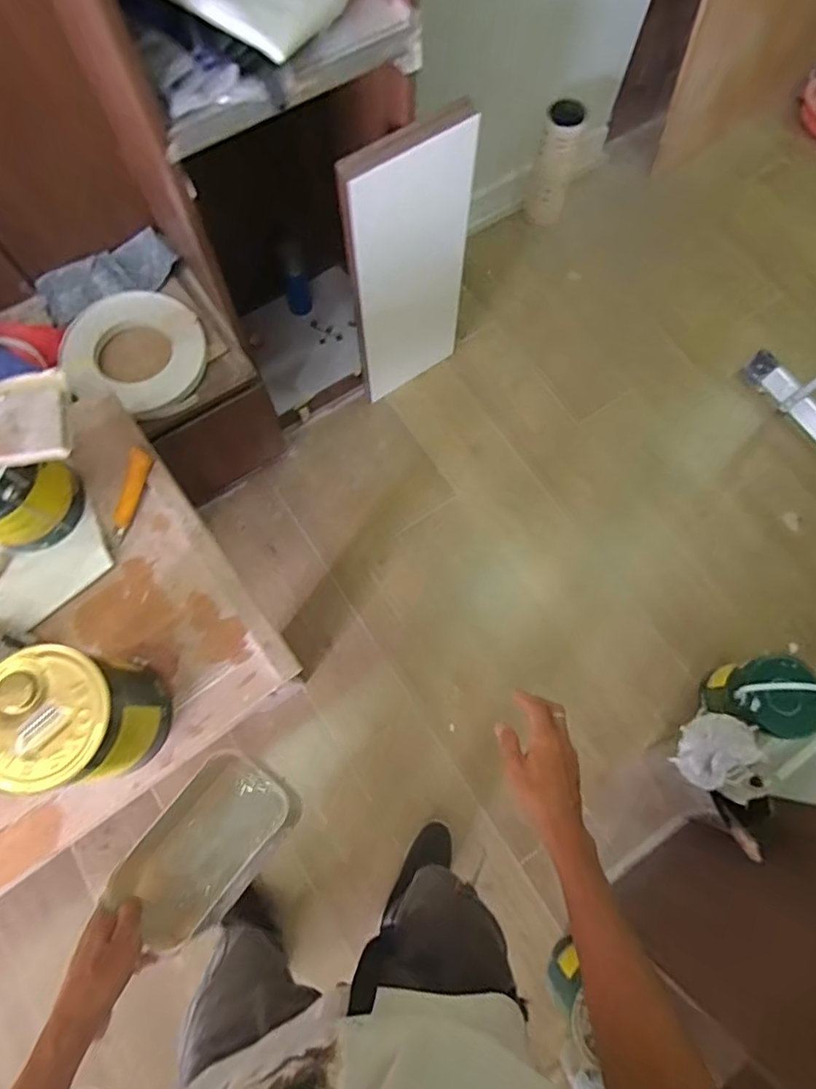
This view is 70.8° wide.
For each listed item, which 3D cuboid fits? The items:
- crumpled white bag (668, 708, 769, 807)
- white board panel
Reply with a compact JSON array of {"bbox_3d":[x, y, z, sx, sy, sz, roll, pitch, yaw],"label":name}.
[{"bbox_3d":[0.608,0.404,1.111,0.132,0.075,0.151,25,74,6],"label":"crumpled white bag"},{"bbox_3d":[0.013,-0.592,1.290,0.291,0.634,0.026,-34,71,-11],"label":"white board panel"}]

